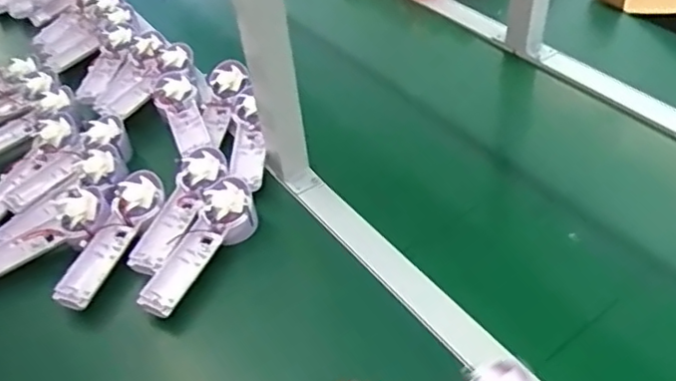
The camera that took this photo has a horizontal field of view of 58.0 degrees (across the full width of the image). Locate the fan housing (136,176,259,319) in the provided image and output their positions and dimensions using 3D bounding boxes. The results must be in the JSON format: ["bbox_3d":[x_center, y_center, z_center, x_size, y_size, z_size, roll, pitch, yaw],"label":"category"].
[{"bbox_3d":[-0.150,0.061,0.682,0.068,0.041,0.179,12,47,18],"label":"fan housing"}]

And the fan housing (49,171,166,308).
[{"bbox_3d":[-0.258,0.052,0.698,0.055,0.036,0.174,10,47,17],"label":"fan housing"}]

